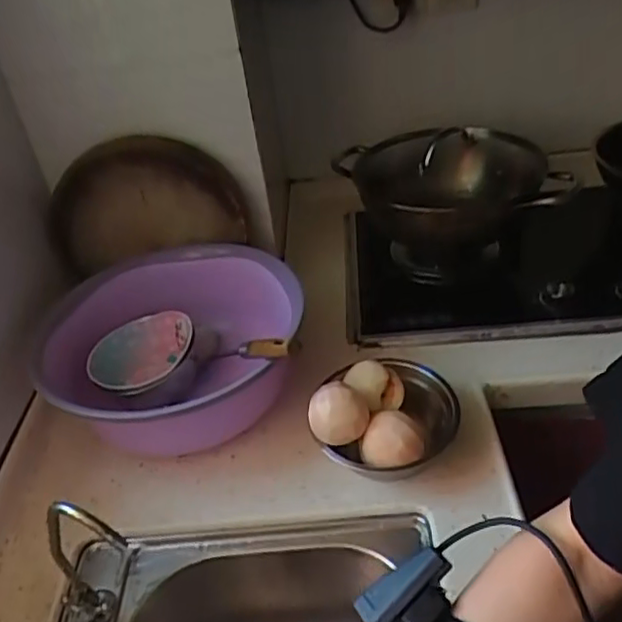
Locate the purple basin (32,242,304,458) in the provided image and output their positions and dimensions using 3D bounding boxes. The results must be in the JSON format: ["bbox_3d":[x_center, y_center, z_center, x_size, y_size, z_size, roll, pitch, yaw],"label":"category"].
[{"bbox_3d":[-0.177,0.054,0.814,0.323,0.159,0.307,-5,37,4],"label":"purple basin"}]

